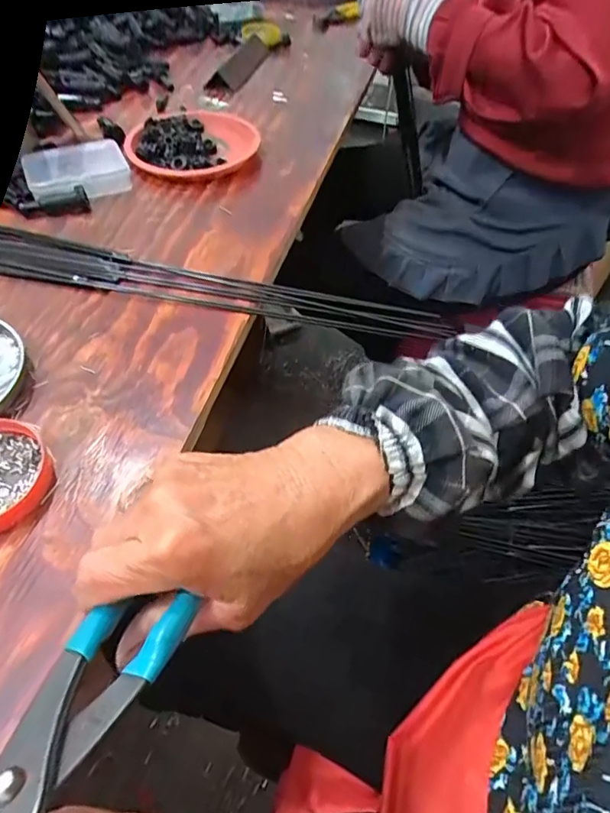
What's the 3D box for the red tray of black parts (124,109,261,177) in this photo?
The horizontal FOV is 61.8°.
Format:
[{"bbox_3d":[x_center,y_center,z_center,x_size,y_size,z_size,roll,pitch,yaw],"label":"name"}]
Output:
[{"bbox_3d":[-0.138,-0.316,0.610,0.148,0.022,0.147,20,55,14],"label":"red tray of black parts"}]

